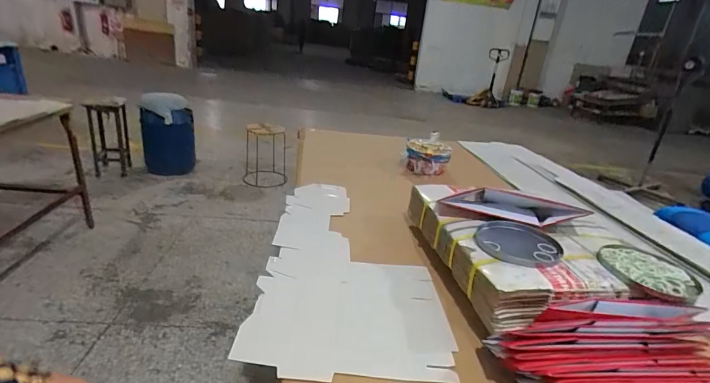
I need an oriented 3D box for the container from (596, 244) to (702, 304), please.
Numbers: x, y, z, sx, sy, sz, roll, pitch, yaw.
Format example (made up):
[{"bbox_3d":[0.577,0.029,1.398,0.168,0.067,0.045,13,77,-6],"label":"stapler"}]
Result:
[{"bbox_3d":[0.574,0.157,0.748,0.161,0.026,0.161,11,23,10],"label":"container"}]

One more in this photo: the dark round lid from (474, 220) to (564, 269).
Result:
[{"bbox_3d":[0.335,0.106,0.793,0.156,0.015,0.166,-1,25,1],"label":"dark round lid"}]

